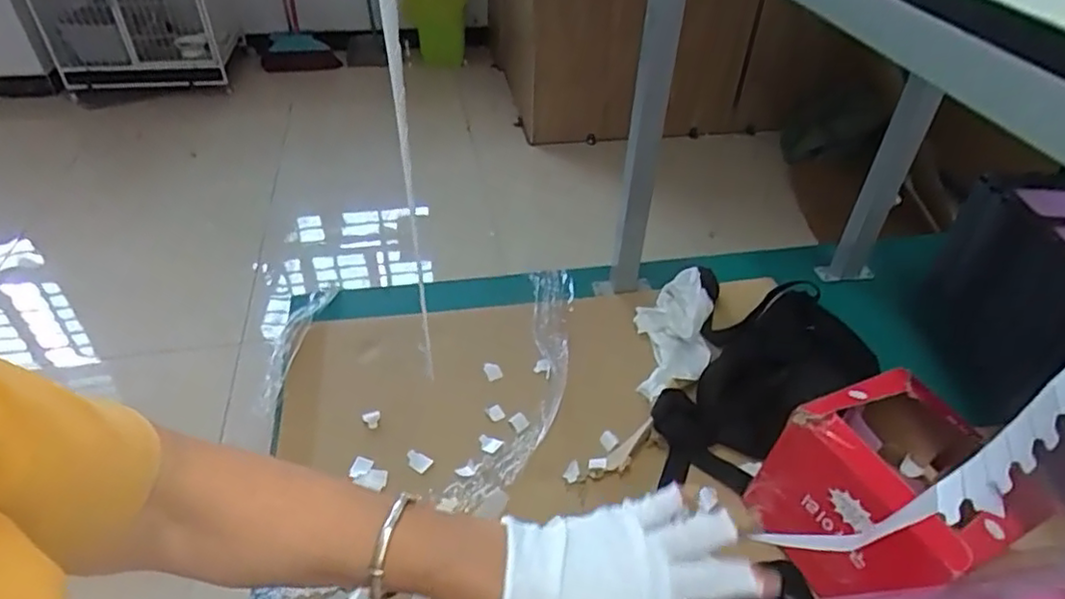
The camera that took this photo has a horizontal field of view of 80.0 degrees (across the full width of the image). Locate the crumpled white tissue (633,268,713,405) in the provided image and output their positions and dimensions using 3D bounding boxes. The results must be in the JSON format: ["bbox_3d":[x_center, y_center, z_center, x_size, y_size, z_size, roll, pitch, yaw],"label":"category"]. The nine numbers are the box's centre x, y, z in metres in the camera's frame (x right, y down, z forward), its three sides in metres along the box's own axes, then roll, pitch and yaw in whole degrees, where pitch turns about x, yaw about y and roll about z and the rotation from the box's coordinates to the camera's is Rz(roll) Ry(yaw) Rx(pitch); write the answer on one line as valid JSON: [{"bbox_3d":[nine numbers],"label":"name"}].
[{"bbox_3d":[0.174,0.042,0.779,0.088,0.078,0.164,7,41,5],"label":"crumpled white tissue"}]

